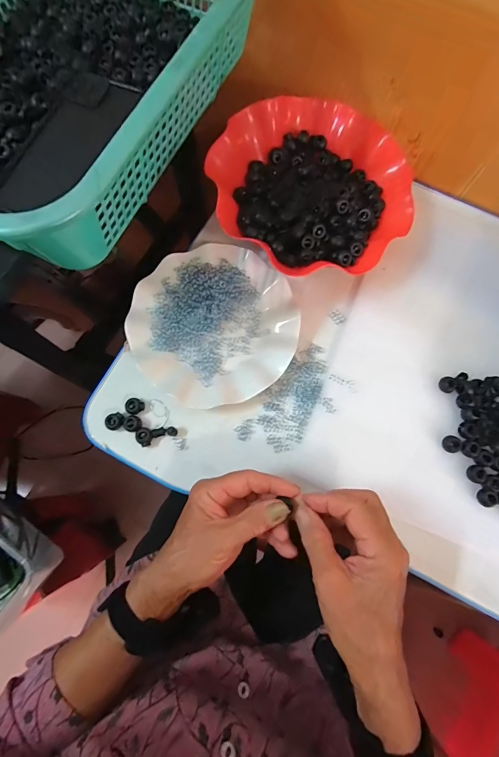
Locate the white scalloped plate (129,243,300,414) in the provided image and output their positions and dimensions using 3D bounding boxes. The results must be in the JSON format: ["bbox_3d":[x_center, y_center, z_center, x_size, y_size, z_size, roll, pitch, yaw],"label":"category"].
[{"bbox_3d":[-0.039,-0.060,0.394,0.178,0.023,0.179,0,76,-1],"label":"white scalloped plate"}]

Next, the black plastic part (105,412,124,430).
[{"bbox_3d":[-0.142,0.045,0.371,0.018,0.011,0.017,0,76,-1],"label":"black plastic part"}]

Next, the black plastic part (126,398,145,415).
[{"bbox_3d":[-0.123,0.030,0.375,0.019,0.006,0.017,33,77,7],"label":"black plastic part"}]

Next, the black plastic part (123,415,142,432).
[{"bbox_3d":[-0.123,0.048,0.369,0.017,0.012,0.019,-34,79,-9],"label":"black plastic part"}]

